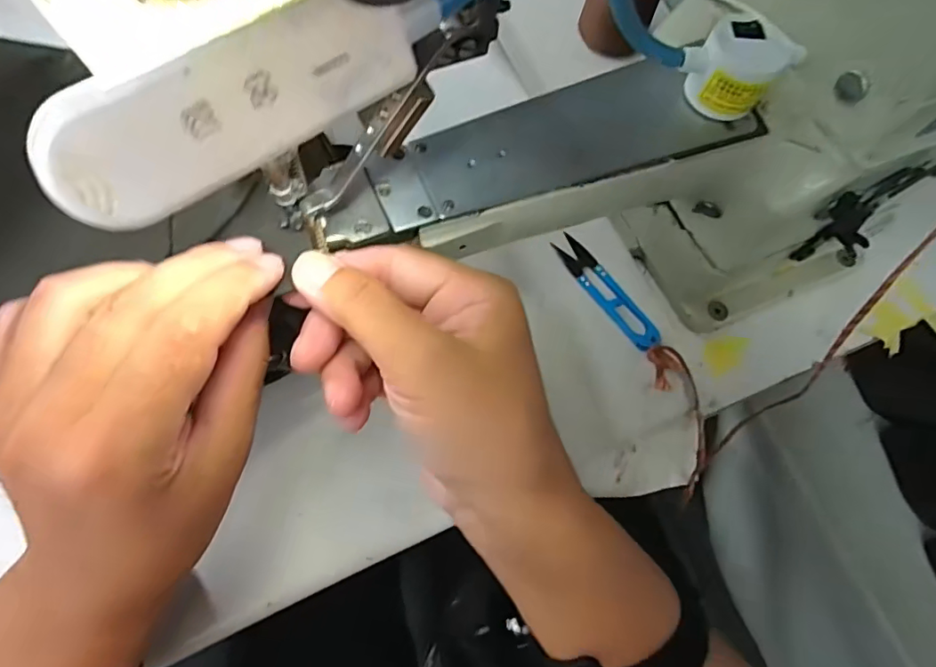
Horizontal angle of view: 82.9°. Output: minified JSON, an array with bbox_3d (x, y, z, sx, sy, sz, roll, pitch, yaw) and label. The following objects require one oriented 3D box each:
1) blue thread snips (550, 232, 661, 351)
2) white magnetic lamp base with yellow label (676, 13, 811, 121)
[{"bbox_3d":[0.096,-0.029,0.369,0.023,0.006,0.099,-33,70,-14],"label":"blue thread snips"},{"bbox_3d":[0.125,-0.123,0.250,0.033,0.031,0.038,-41,76,-17],"label":"white magnetic lamp base with yellow label"}]

